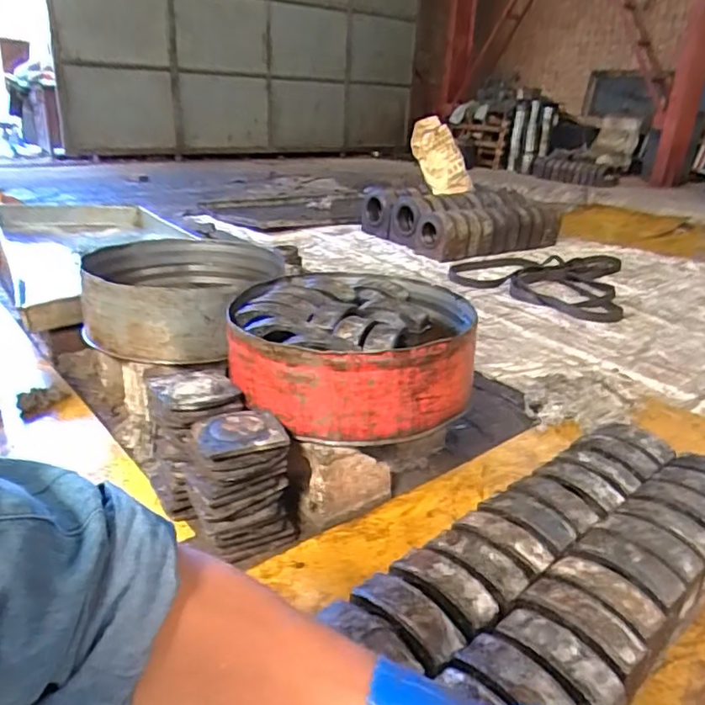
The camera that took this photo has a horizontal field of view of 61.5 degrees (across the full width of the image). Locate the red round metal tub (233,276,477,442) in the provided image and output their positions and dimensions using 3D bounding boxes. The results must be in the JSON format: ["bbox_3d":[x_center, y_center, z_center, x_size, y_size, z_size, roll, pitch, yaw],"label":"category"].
[{"bbox_3d":[0.006,-0.008,1.386,0.518,0.194,0.499,2,23,-1],"label":"red round metal tub"}]

